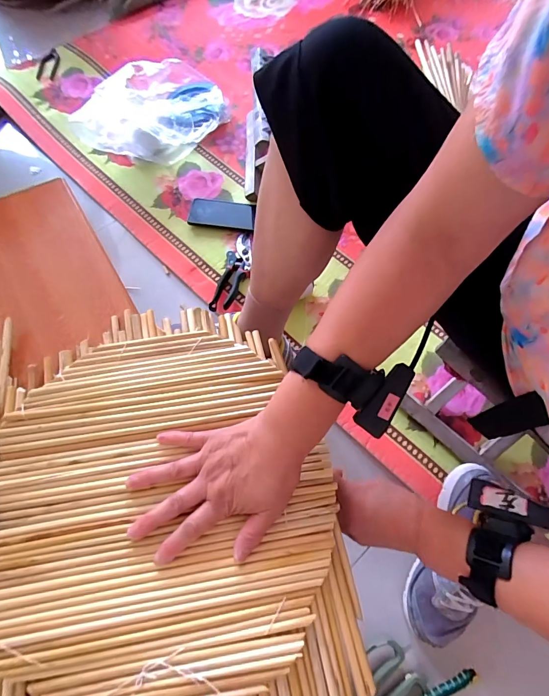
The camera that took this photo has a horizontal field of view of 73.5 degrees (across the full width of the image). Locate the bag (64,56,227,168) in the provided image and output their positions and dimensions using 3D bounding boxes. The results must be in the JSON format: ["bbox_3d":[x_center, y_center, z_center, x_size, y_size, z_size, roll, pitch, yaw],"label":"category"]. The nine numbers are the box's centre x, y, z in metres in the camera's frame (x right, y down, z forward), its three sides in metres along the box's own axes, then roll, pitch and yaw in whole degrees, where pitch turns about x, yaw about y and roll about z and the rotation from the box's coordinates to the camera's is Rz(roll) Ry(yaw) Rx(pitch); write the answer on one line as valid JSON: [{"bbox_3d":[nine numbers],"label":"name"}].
[{"bbox_3d":[-0.278,-0.537,0.843,0.350,0.116,0.225,-28,72,-14],"label":"bag"}]

